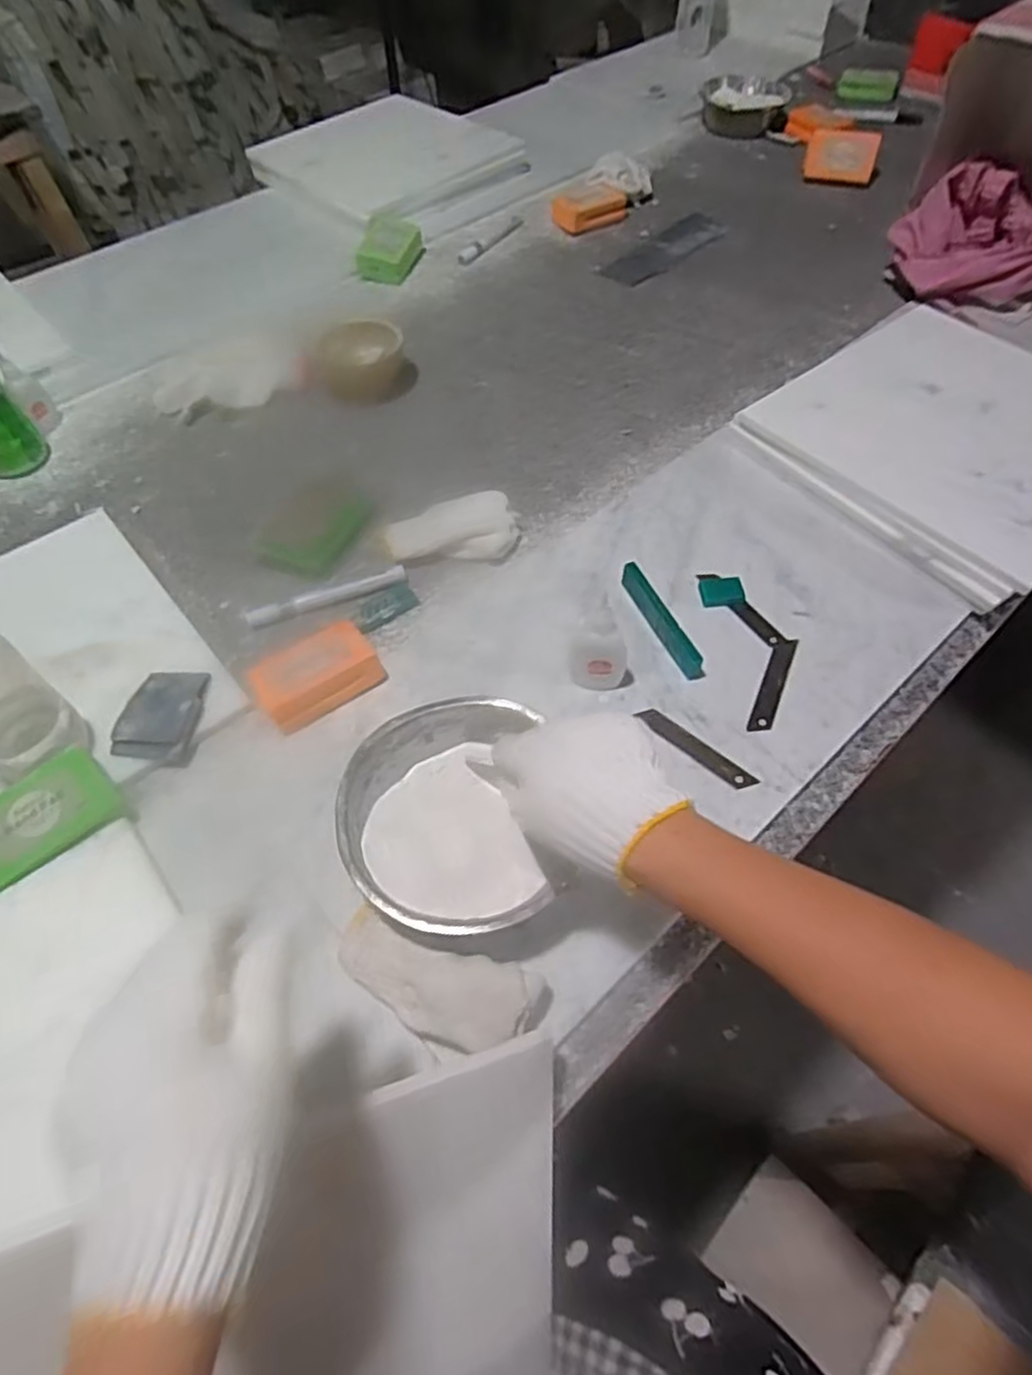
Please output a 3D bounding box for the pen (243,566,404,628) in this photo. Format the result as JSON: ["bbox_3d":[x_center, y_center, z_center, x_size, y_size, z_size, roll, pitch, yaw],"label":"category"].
[{"bbox_3d":[-0.167,-0.082,0.648,0.140,0.016,0.019,-16,59,-11],"label":"pen"}]

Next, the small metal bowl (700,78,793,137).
[{"bbox_3d":[0.371,-0.950,1.194,0.135,0.044,0.126,-1,57,2],"label":"small metal bowl"}]

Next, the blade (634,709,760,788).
[{"bbox_3d":[0.135,0.046,0.552,0.096,0.004,0.025,37,50,19],"label":"blade"}]

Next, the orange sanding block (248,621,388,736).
[{"bbox_3d":[-0.156,-0.010,0.575,0.094,0.027,0.062,-34,64,-20],"label":"orange sanding block"}]

